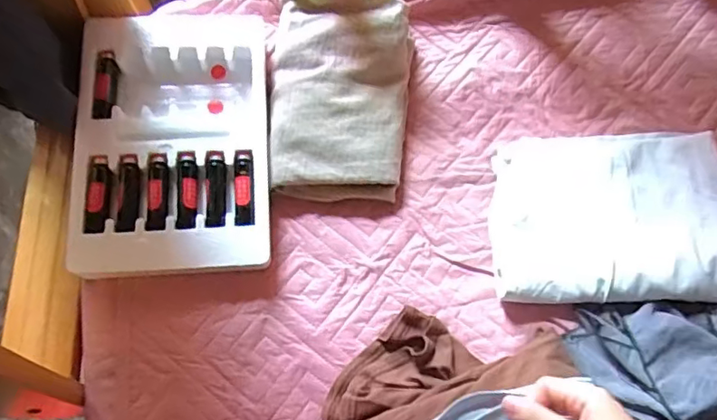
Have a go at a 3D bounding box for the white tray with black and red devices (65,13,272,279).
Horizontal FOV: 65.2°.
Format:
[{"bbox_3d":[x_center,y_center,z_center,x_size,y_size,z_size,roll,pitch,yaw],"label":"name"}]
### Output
[{"bbox_3d":[-0.199,-0.085,0.613,0.199,0.027,0.312,-2,72,-7],"label":"white tray with black and red devices"}]

